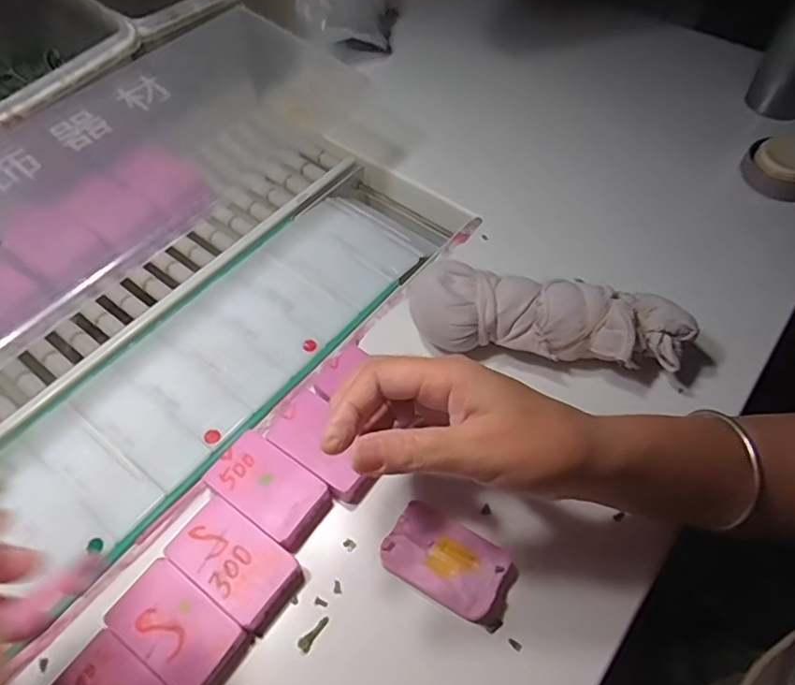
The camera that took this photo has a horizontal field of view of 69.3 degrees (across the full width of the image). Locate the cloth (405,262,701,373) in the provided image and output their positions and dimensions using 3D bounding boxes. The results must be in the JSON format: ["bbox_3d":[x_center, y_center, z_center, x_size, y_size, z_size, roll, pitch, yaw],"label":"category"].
[{"bbox_3d":[0.104,-0.012,0.415,0.186,0.056,0.048,9,57,3],"label":"cloth"}]

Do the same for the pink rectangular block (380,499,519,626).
[{"bbox_3d":[0.031,0.132,0.347,0.077,0.012,0.046,30,61,16],"label":"pink rectangular block"}]

